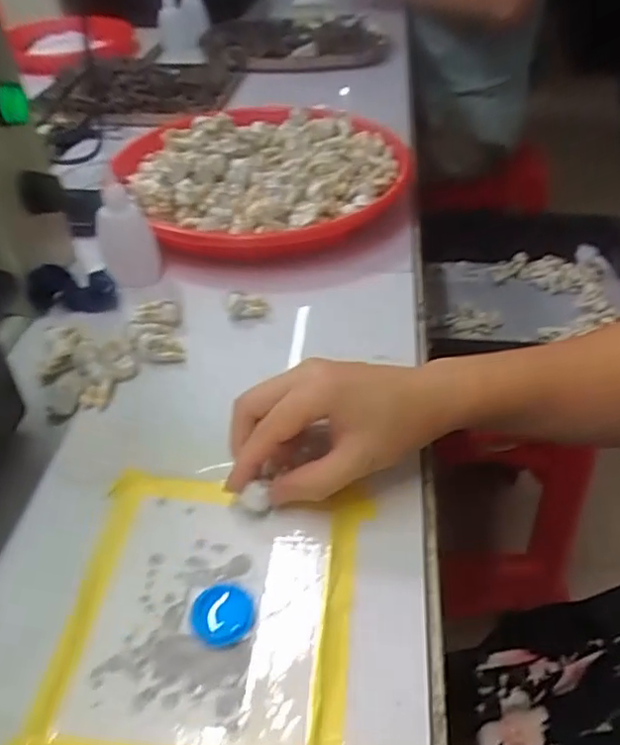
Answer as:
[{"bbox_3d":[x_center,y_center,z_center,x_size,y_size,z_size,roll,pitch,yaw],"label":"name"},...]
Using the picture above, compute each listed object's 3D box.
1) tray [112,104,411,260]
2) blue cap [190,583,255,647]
[{"bbox_3d":[-0.042,-0.192,0.580,0.279,0.057,0.265,-19,45,-17],"label":"tray"},{"bbox_3d":[-0.042,0.114,0.288,0.029,0.005,0.029,-1,44,1],"label":"blue cap"}]

